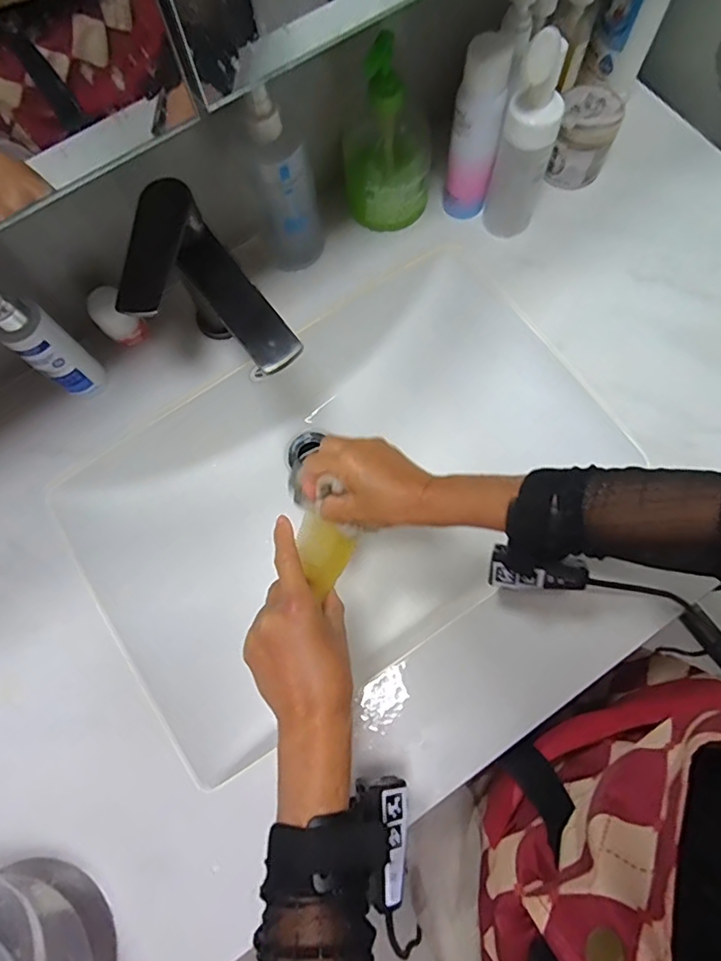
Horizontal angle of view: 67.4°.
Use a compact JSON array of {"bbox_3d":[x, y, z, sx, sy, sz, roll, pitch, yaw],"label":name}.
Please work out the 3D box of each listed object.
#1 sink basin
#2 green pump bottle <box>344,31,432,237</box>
[{"bbox_3d":[-0.020,0.008,0.579,0.479,0.153,0.343,-34,75,-8],"label":"sink basin"},{"bbox_3d":[0.025,-0.312,0.506,0.089,0.146,0.067,-4,76,1],"label":"green pump bottle"}]

